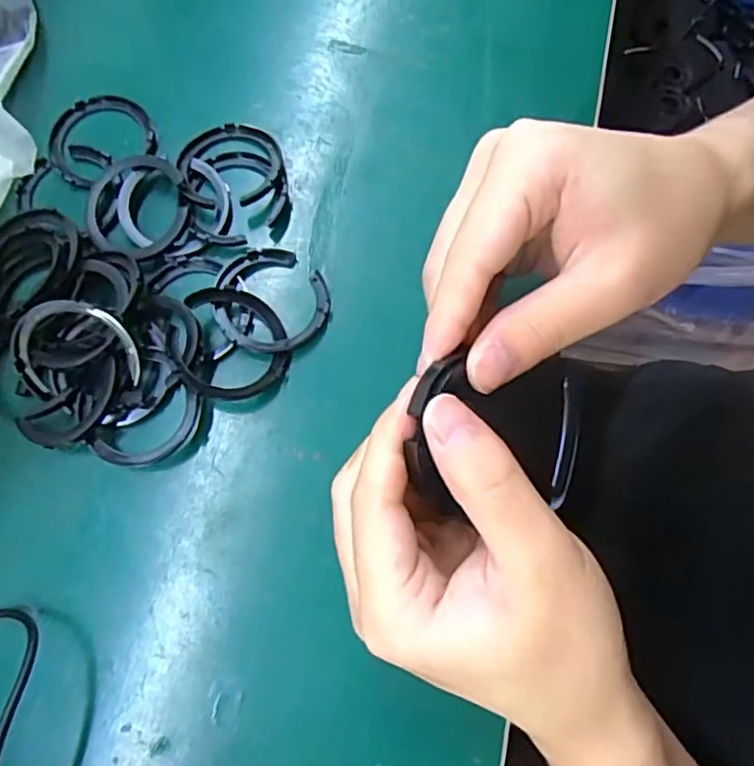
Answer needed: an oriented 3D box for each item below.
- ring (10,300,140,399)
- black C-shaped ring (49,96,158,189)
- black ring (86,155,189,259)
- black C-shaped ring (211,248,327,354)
[{"bbox_3d":[-0.127,-0.015,0.253,0.052,0.005,0.039,-6,111,5],"label":"ring"},{"bbox_3d":[-0.137,-0.121,0.299,0.050,0.004,0.044,-32,78,-8],"label":"black C-shaped ring"},{"bbox_3d":[-0.111,-0.082,0.283,0.048,0.011,0.049,0,76,0],"label":"black ring"},{"bbox_3d":[-0.047,-0.038,0.275,0.050,0.007,0.049,0,76,0],"label":"black C-shaped ring"}]

